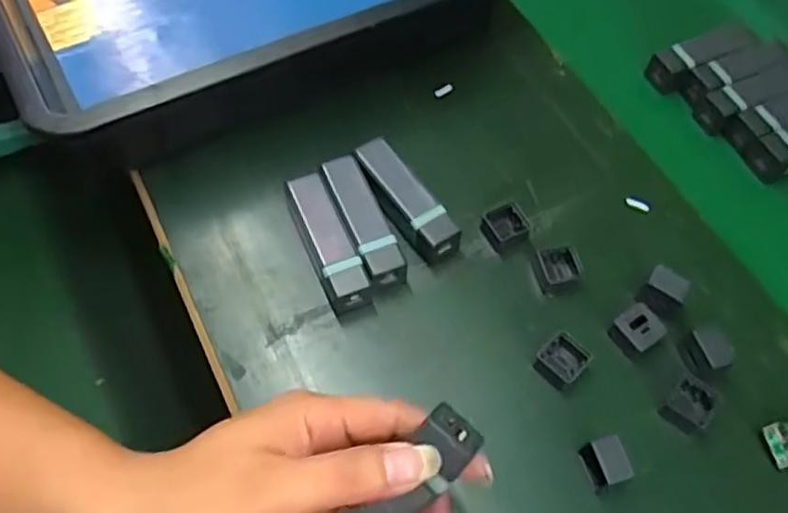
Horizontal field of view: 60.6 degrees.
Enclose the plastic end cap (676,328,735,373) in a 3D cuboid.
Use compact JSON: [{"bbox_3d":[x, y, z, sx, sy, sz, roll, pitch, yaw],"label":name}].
[{"bbox_3d":[0.182,0.054,0.395,0.022,0.016,0.024,-6,60,-7],"label":"plastic end cap"}]

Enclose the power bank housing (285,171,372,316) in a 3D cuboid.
[{"bbox_3d":[-0.043,-0.008,0.426,0.026,0.027,0.088,-21,63,-15],"label":"power bank housing"}]

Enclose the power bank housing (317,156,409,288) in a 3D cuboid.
[{"bbox_3d":[-0.019,-0.020,0.438,0.029,0.030,0.089,-19,62,-14],"label":"power bank housing"}]

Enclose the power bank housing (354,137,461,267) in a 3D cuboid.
[{"bbox_3d":[0.007,-0.036,0.444,0.026,0.028,0.088,-29,65,-19],"label":"power bank housing"}]

